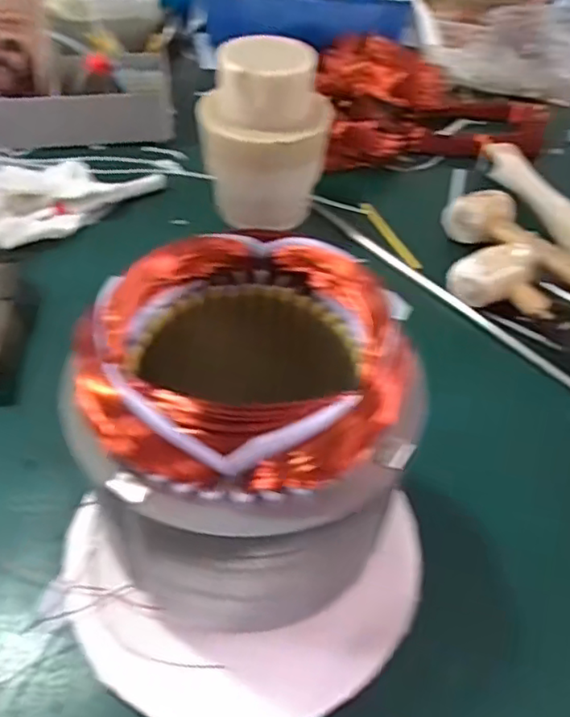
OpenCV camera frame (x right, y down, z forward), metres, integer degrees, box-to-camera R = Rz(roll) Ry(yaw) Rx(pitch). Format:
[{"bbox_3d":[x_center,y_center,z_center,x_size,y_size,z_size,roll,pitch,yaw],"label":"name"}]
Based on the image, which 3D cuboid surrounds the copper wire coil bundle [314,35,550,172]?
[{"bbox_3d":[0.180,-0.314,0.763,0.285,0.059,0.235,10,49,5],"label":"copper wire coil bundle"}]

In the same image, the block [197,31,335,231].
[{"bbox_3d":[-0.016,-0.199,0.551,0.097,0.152,0.091,-24,54,-23],"label":"block"}]

